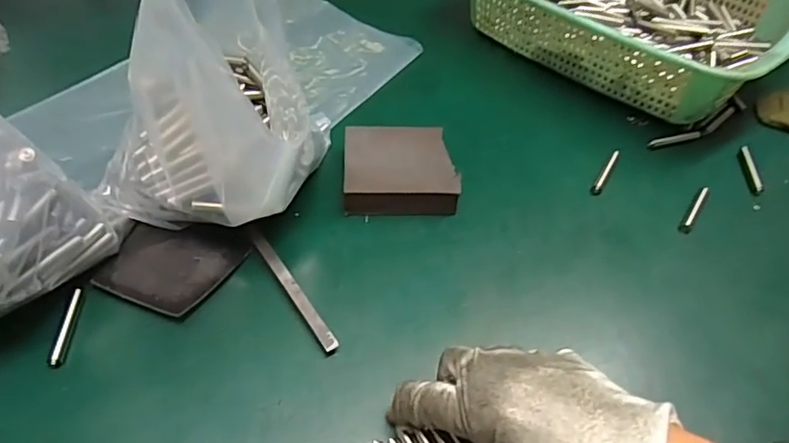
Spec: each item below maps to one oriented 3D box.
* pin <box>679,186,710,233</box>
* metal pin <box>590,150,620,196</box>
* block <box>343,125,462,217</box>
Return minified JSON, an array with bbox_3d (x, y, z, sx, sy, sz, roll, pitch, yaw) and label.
[{"bbox_3d":[0.225,-0.010,0.412,0.008,0.007,0.051,30,55,18],"label":"pin"},{"bbox_3d":[0.167,-0.039,0.432,0.007,0.006,0.051,29,55,17],"label":"metal pin"},{"bbox_3d":[0.003,-0.038,0.407,0.080,0.024,0.073,0,52,-5],"label":"block"}]

